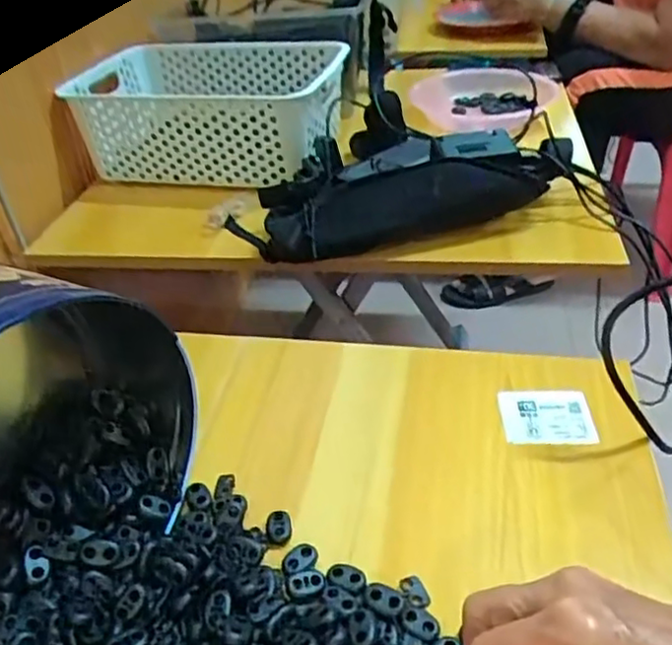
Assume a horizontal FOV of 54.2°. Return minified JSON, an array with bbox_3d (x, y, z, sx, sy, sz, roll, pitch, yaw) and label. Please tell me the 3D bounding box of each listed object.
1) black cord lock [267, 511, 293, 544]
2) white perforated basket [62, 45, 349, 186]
[{"bbox_3d":[-0.034,0.122,0.392,0.015,0.005,0.020,-10,37,-7],"label":"black cord lock"},{"bbox_3d":[-0.153,-0.287,0.863,0.321,0.105,0.251,2,37,9],"label":"white perforated basket"}]

